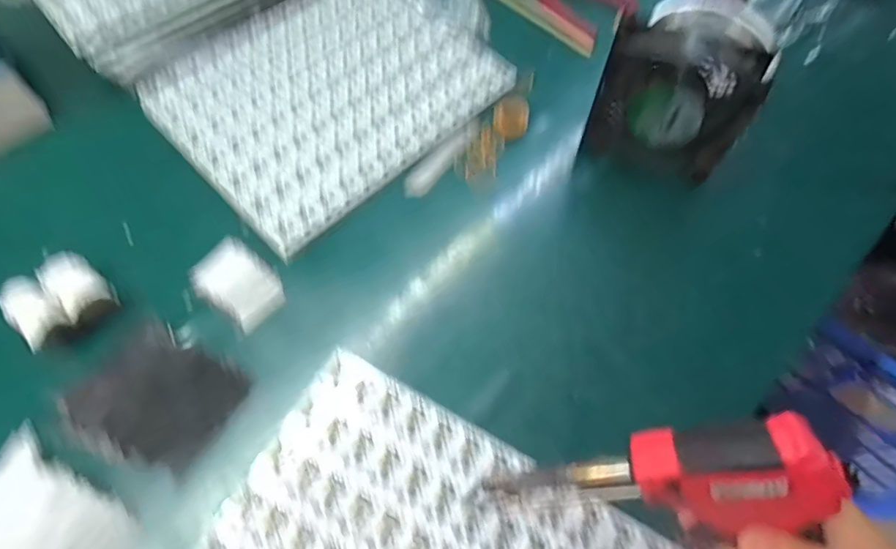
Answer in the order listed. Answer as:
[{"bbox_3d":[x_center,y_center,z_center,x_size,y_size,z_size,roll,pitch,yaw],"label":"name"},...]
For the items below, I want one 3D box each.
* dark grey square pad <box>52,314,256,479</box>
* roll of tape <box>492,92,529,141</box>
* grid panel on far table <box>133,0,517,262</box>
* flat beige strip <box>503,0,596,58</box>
[{"bbox_3d":[-0.215,0.088,0.368,0.110,0.008,0.087,26,66,10],"label":"dark grey square pad"},{"bbox_3d":[0.062,-0.154,0.492,0.035,0.016,0.044,7,64,1],"label":"roll of tape"},{"bbox_3d":[-0.117,-0.191,0.504,0.300,0.009,0.246,-40,72,-19],"label":"grid panel on far table"},{"bbox_3d":[0.089,-0.308,0.573,0.192,0.021,0.007,44,28,18],"label":"flat beige strip"}]

